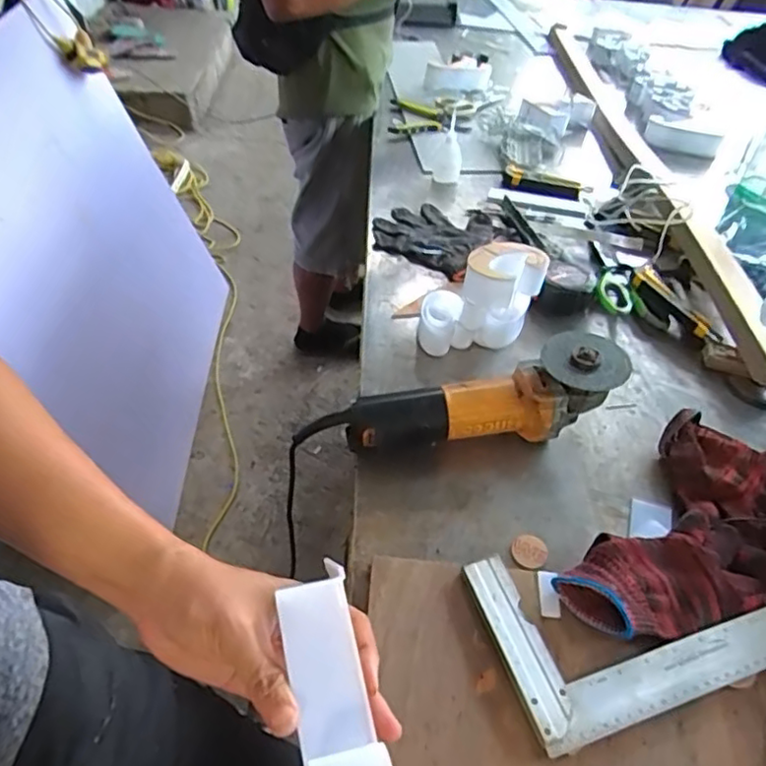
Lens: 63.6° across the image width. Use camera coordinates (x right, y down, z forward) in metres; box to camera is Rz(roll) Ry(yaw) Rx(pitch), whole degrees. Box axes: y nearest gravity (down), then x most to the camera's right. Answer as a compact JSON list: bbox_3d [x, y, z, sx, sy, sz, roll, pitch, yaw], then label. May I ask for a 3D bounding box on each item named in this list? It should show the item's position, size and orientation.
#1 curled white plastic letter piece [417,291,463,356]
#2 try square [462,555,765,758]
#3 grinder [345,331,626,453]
[{"bbox_3d":[0.069,-0.075,0.757,0.047,0.040,0.073,8,46,5],"label":"curled white plastic letter piece"},{"bbox_3d":[0.211,0.186,0.510,0.251,0.014,0.147,-13,48,-15],"label":"try square"},{"bbox_3d":[0.104,0.016,0.645,0.286,0.098,0.081,-4,46,-6],"label":"grinder"}]

